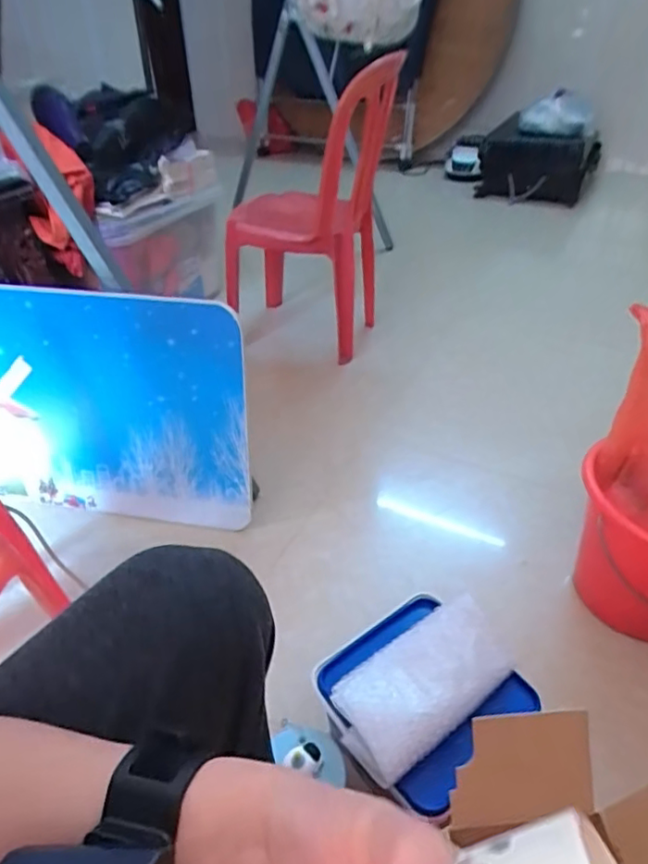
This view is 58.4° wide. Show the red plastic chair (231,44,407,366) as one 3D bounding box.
[{"bbox_3d":[-0.064,-0.505,1.378,0.424,0.613,0.362,3,38,7],"label":"red plastic chair"}]

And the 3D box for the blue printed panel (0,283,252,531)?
[{"bbox_3d":[-0.382,-0.034,0.897,0.527,0.380,0.024,5,30,6],"label":"blue printed panel"}]

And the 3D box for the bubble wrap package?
[{"bbox_3d":[0.105,0.261,0.611,0.198,0.043,0.105,-24,43,-26],"label":"bubble wrap package"}]

